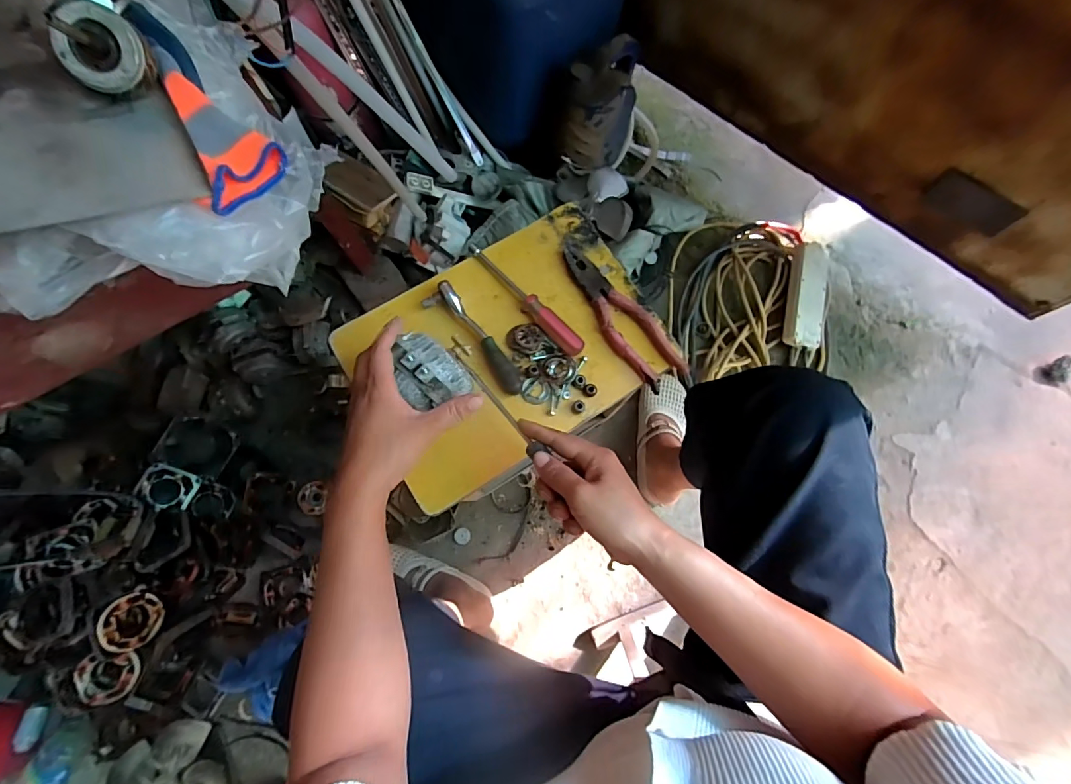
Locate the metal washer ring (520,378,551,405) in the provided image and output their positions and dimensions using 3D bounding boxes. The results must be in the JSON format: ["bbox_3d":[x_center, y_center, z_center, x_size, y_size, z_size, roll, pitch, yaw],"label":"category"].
[{"bbox_3d":[0.000,0.000,0.510,0.032,0.008,0.029,3,77,-8],"label":"metal washer ring"}]

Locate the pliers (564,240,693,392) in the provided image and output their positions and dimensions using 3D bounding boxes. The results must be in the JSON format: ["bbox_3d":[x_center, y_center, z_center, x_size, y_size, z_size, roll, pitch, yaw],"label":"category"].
[{"bbox_3d":[0.098,-0.086,0.525,0.062,0.017,0.206,-37,77,-9],"label":"pliers"}]

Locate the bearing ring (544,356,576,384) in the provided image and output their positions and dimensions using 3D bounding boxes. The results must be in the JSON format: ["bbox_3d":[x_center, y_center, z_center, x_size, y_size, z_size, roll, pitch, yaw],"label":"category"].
[{"bbox_3d":[0.027,-0.026,0.510,0.035,0.013,0.030,0,74,1],"label":"bearing ring"}]

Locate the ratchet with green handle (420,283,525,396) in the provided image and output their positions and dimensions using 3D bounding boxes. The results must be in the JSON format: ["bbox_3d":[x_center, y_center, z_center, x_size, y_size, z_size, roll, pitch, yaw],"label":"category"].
[{"bbox_3d":[-0.069,-0.057,0.507,0.039,0.022,0.149,-36,77,-9],"label":"ratchet with green handle"}]

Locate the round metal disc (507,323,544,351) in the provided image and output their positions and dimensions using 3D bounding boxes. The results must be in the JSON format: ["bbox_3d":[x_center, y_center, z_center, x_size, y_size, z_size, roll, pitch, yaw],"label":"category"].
[{"bbox_3d":[-0.012,-0.062,0.520,0.040,0.009,0.035,-2,74,0],"label":"round metal disc"}]

